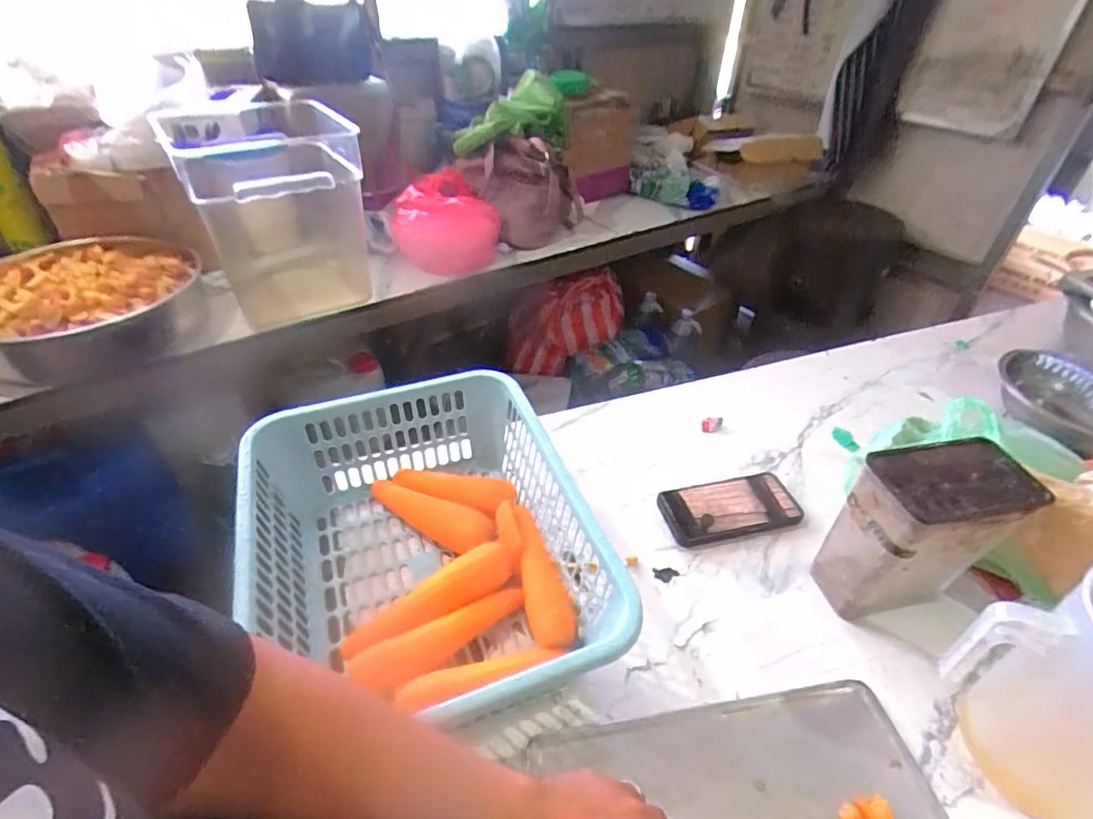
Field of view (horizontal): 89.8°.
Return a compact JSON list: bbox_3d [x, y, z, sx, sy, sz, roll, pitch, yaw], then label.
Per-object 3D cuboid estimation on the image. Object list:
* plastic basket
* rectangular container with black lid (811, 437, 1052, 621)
[{"bbox_3d":[-0.123,0.144,0.558,0.307,0.137,0.374,-14,42,-16],"label":"plastic basket"},{"bbox_3d":[0.364,0.123,0.545,0.135,0.191,0.073,-6,41,-10],"label":"rectangular container with black lid"}]

